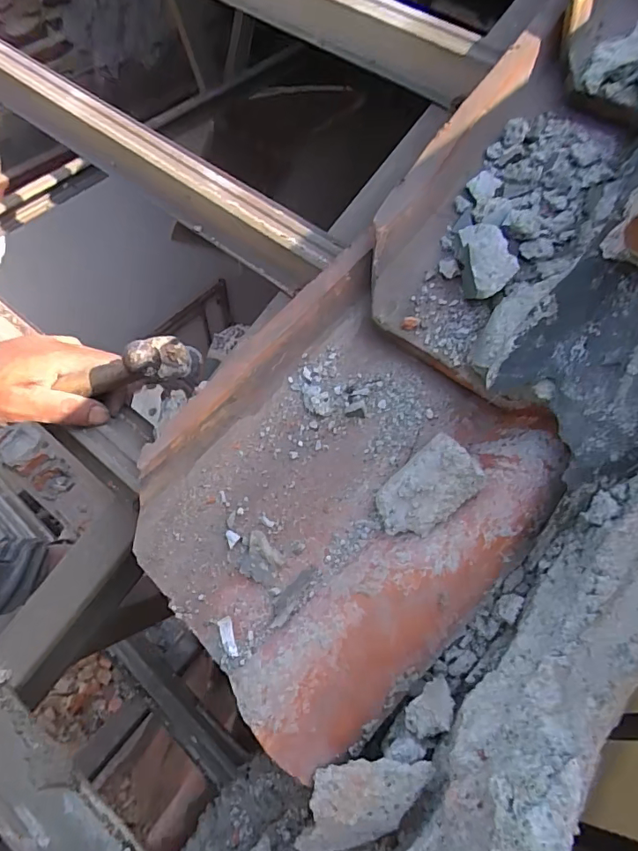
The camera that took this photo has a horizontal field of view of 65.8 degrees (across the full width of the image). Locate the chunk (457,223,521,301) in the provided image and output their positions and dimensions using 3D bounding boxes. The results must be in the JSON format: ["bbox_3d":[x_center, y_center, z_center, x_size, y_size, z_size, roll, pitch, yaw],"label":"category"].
[{"bbox_3d":[0.108,-0.105,0.319,0.029,0.028,0.047,-11,62,-9],"label":"chunk"}]

